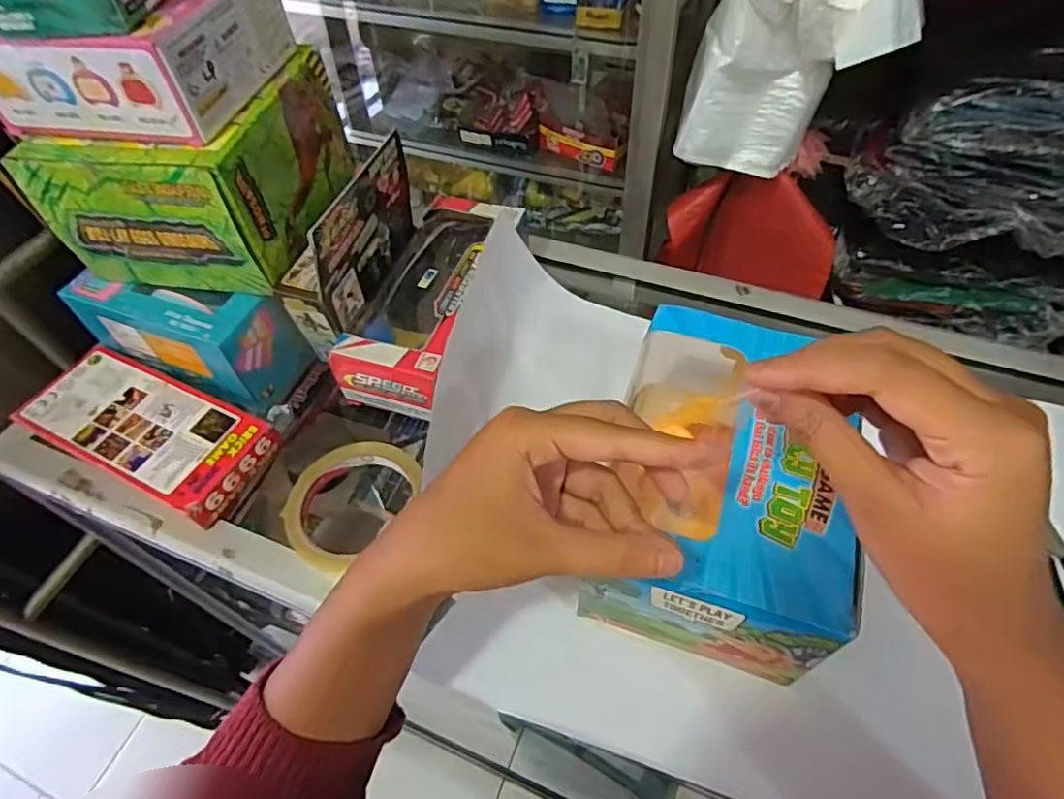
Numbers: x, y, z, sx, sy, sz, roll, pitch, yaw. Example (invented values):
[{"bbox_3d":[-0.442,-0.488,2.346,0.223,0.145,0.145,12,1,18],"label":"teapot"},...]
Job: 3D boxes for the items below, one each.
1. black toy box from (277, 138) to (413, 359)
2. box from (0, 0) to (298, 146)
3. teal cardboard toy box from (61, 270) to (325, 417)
[{"bbox_3d":[-0.135,-0.120,0.449,0.034,0.112,0.138,18,58,7],"label":"black toy box"},{"bbox_3d":[-0.249,-0.227,0.378,0.137,0.062,0.128,11,56,10],"label":"box"},{"bbox_3d":[-0.266,-0.055,0.464,0.153,0.086,0.069,18,58,15],"label":"teal cardboard toy box"}]

